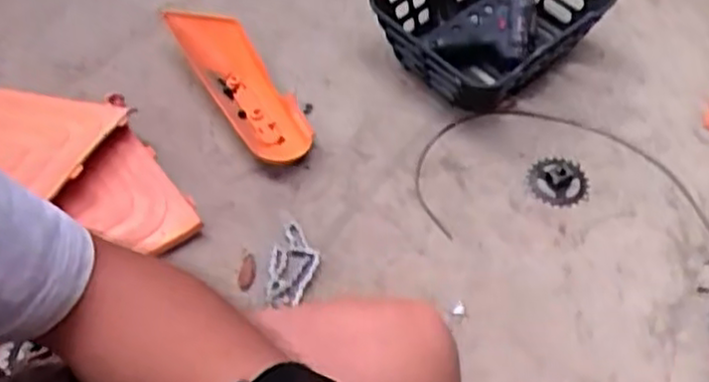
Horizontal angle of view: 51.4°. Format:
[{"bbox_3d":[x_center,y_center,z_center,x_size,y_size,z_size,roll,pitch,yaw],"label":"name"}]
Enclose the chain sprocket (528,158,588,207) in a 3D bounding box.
[{"bbox_3d":[0.296,-0.014,1.072,0.080,0.005,0.078,-3,64,6],"label":"chain sprocket"}]

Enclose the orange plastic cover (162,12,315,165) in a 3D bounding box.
[{"bbox_3d":[-0.175,-0.171,1.153,0.103,0.076,0.340,-28,60,-18],"label":"orange plastic cover"}]

